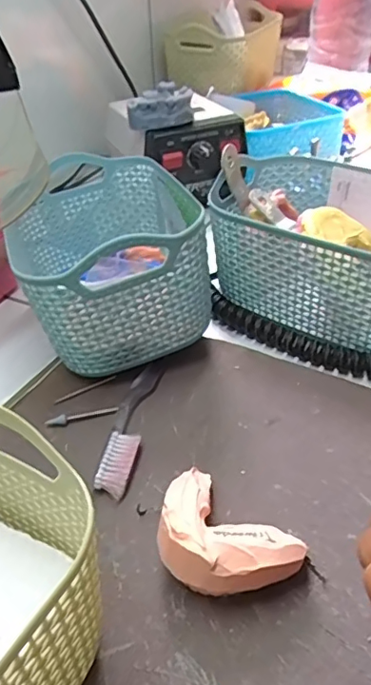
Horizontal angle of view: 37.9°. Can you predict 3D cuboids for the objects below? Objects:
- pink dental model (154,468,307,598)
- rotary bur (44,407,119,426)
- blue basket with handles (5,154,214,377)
[{"bbox_3d":[0.014,0.089,0.239,0.065,0.033,0.045,30,49,32],"label":"pink dental model"},{"bbox_3d":[-0.062,0.043,0.322,0.043,0.004,0.008,-9,40,-8],"label":"rotary bur"},{"bbox_3d":[-0.056,-0.063,0.376,0.110,0.096,0.171,-12,41,-12],"label":"blue basket with handles"}]

